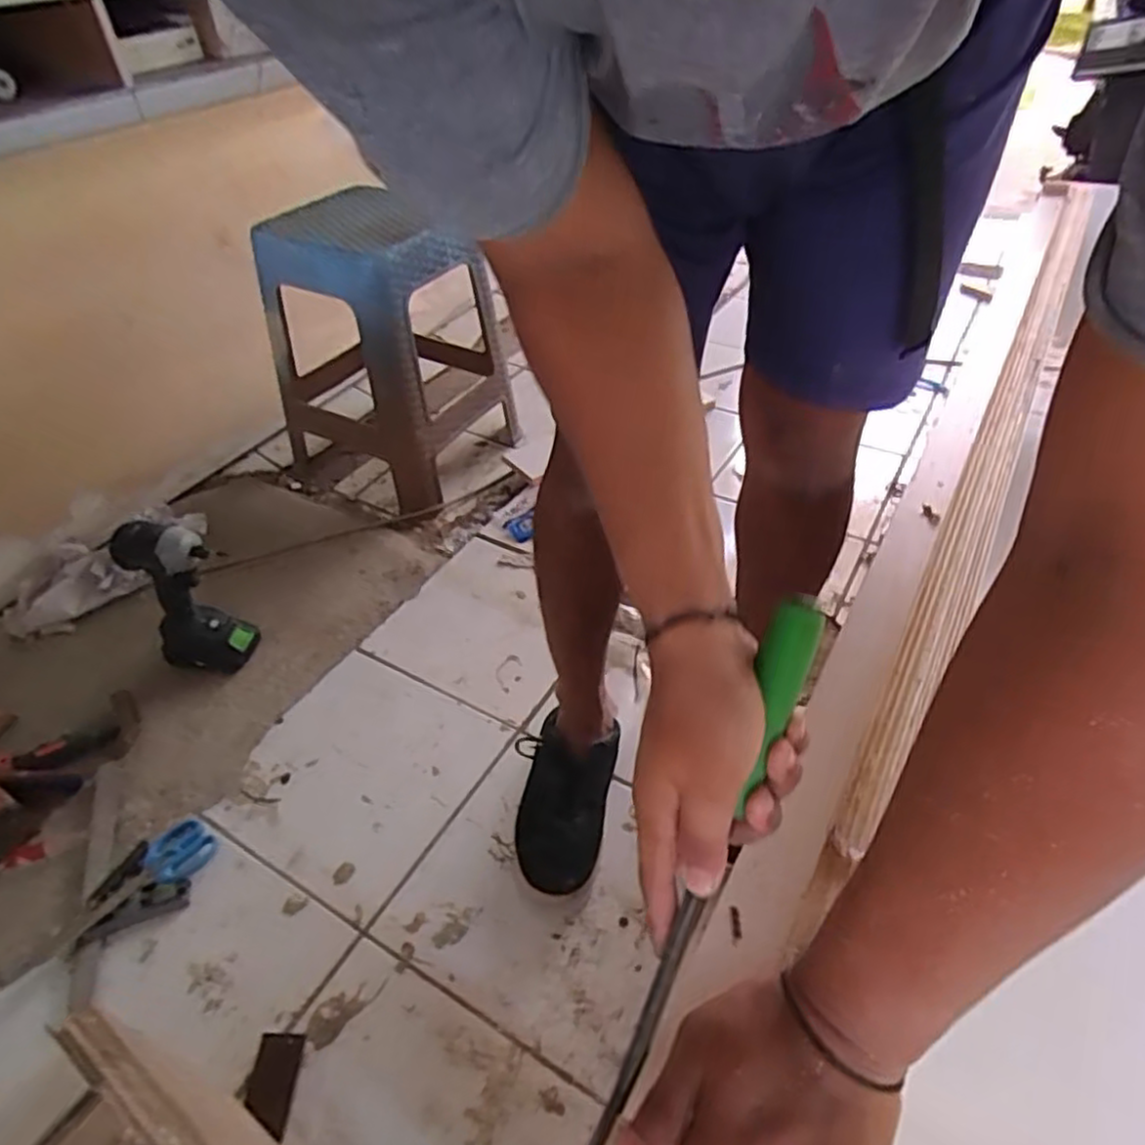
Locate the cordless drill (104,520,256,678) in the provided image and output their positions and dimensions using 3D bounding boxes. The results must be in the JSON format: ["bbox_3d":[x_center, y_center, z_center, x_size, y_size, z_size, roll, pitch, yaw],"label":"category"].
[{"bbox_3d":[-0.544,0.037,0.996,0.115,0.243,0.079,7,44,8],"label":"cordless drill"}]

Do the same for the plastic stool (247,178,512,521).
[{"bbox_3d":[-0.354,-0.430,1.317,0.357,0.478,0.321,18,47,19],"label":"plastic stool"}]

